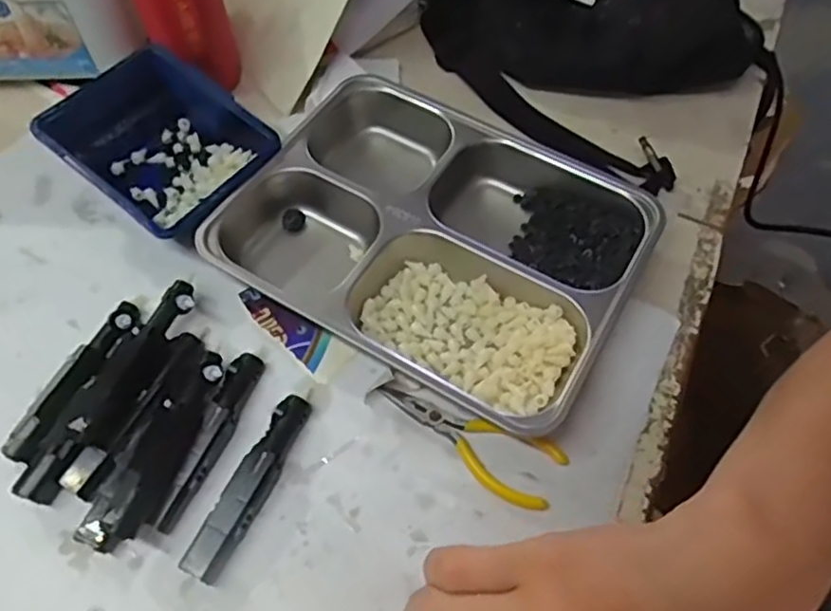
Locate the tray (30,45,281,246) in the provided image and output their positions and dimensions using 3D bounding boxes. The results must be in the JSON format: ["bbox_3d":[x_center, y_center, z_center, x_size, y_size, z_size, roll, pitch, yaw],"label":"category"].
[{"bbox_3d":[-0.187,-0.117,0.491,0.139,0.058,0.117,33,65,16],"label":"tray"}]

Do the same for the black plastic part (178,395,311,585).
[{"bbox_3d":[-0.102,0.111,0.403,0.024,0.017,0.118,25,63,12],"label":"black plastic part"}]

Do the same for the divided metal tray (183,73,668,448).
[{"bbox_3d":[0.017,-0.053,0.470,0.269,0.040,0.214,28,64,14],"label":"divided metal tray"}]

